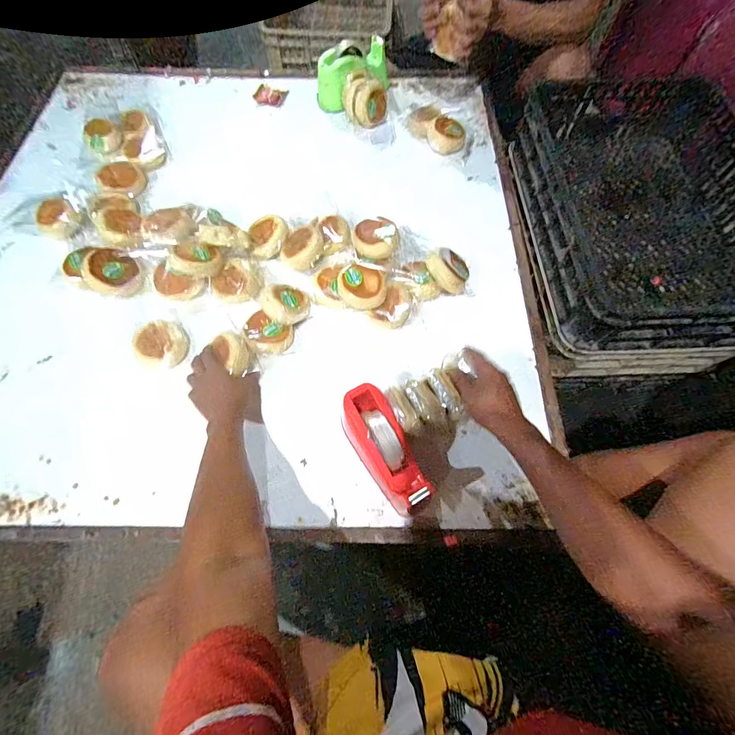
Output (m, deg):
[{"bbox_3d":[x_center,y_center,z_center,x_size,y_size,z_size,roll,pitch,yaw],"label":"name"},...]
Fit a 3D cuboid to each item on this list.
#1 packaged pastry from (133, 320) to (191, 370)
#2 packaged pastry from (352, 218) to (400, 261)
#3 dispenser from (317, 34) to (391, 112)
[{"bbox_3d":[-0.372,-0.044,0.666,0.072,0.053,0.092,19,66,8],"label":"packaged pastry"},{"bbox_3d":[0.016,-0.258,0.728,0.083,0.052,0.098,-6,66,-3],"label":"packaged pastry"},{"bbox_3d":[-0.029,-0.765,0.965,0.209,0.103,0.127,-25,68,-12],"label":"dispenser"}]

